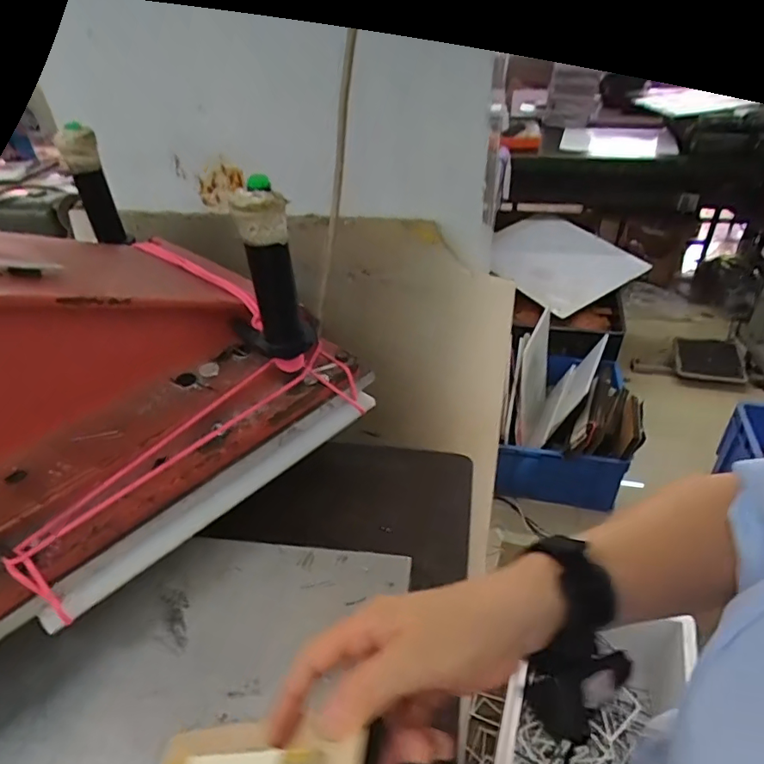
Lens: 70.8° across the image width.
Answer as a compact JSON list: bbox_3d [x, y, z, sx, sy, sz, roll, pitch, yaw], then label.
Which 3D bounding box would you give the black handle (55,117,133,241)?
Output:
[{"bbox_3d":[-0.310,-0.207,0.579,0.038,0.126,0.026,-26,44,-26],"label":"black handle"}]

